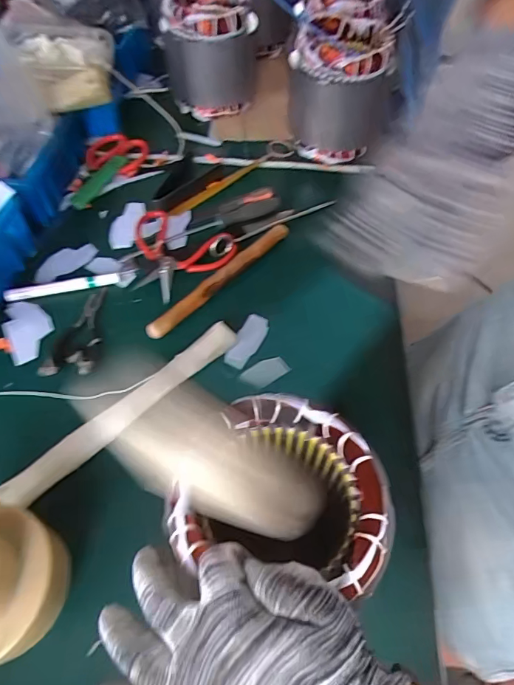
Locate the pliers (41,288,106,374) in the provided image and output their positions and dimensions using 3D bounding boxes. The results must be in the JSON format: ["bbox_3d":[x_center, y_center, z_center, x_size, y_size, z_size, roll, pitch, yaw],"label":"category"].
[{"bbox_3d":[-0.226,-0.017,0.533,0.068,0.007,0.124,-3,59,-4],"label":"pliers"}]

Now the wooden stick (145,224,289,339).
[{"bbox_3d":[-0.048,-0.090,0.570,0.026,0.014,0.244,40,65,20],"label":"wooden stick"}]

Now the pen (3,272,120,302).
[{"bbox_3d":[-0.257,-0.075,0.566,0.144,0.011,0.017,-11,60,-9],"label":"pen"}]

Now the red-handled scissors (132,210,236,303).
[{"bbox_3d":[-0.116,-0.119,0.582,0.146,0.017,0.132,21,60,10],"label":"red-handled scissors"}]

